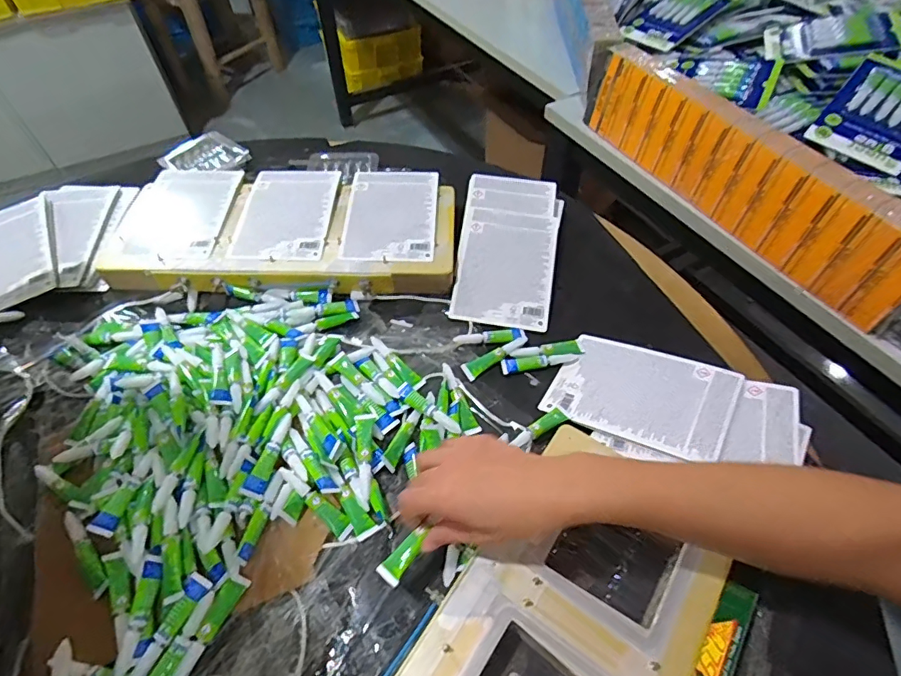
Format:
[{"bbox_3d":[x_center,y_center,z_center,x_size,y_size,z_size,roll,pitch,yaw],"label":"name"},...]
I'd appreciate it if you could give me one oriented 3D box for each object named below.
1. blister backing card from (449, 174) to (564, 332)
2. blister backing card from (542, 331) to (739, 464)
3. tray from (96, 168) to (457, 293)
[{"bbox_3d":[0.072,-0.116,0.638,0.114,0.008,0.227,7,63,4],"label":"blister backing card"},{"bbox_3d":[0.192,0.055,0.512,0.167,0.009,0.115,18,53,32],"label":"blister backing card"},{"bbox_3d":[-0.208,-0.145,0.657,0.428,0.042,0.204,0,52,1],"label":"tray"}]

